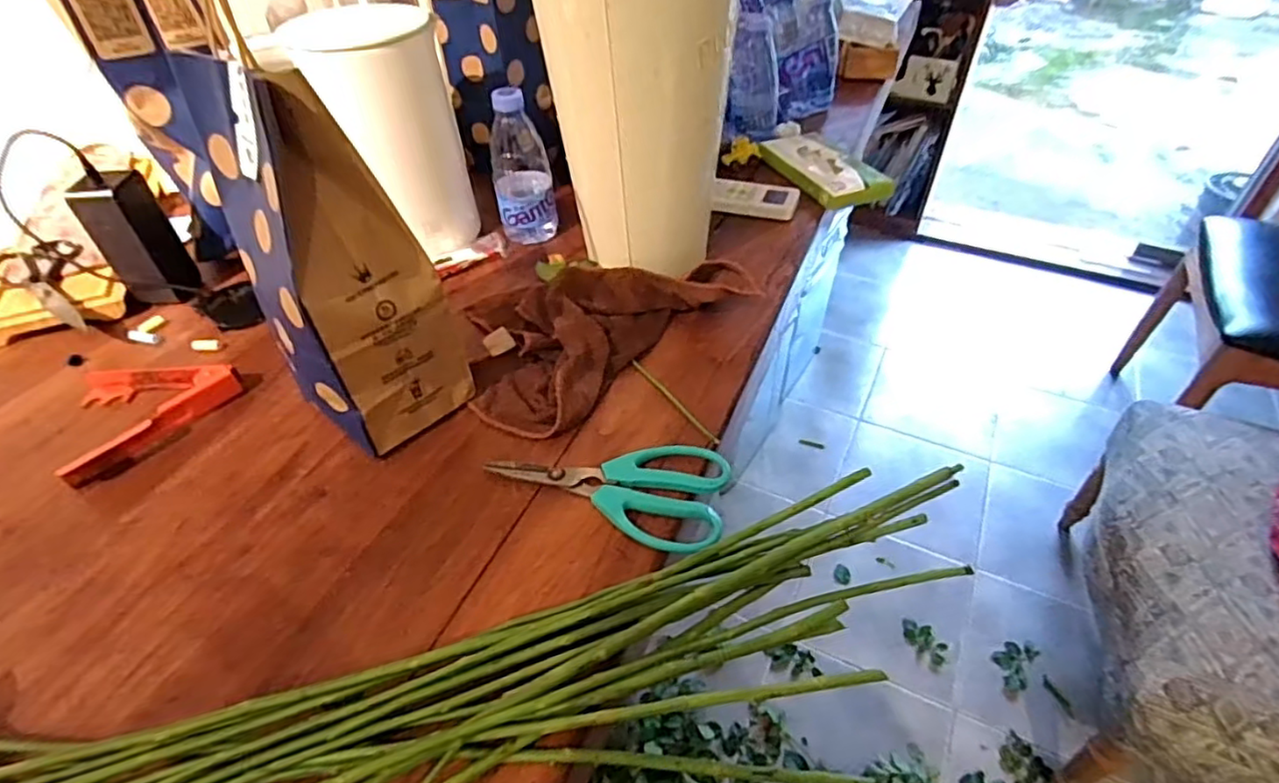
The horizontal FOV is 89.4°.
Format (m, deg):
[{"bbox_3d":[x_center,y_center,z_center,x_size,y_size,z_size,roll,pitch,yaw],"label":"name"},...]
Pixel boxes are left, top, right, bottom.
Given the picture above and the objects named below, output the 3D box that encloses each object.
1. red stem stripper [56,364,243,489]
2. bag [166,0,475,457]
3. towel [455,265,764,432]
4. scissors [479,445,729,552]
[{"bbox_3d":[-0.443,0.008,0.569,0.134,0.031,0.139,29,52,27],"label":"red stem stripper"},{"bbox_3d":[-0.221,-0.089,0.472,0.116,0.272,0.137,-31,50,-26],"label":"bag"},{"bbox_3d":[-0.055,-0.075,0.617,0.271,0.040,0.201,-33,53,-29],"label":"towel"},{"bbox_3d":[-0.025,0.072,0.476,0.174,0.012,0.080,5,45,6],"label":"scissors"}]

